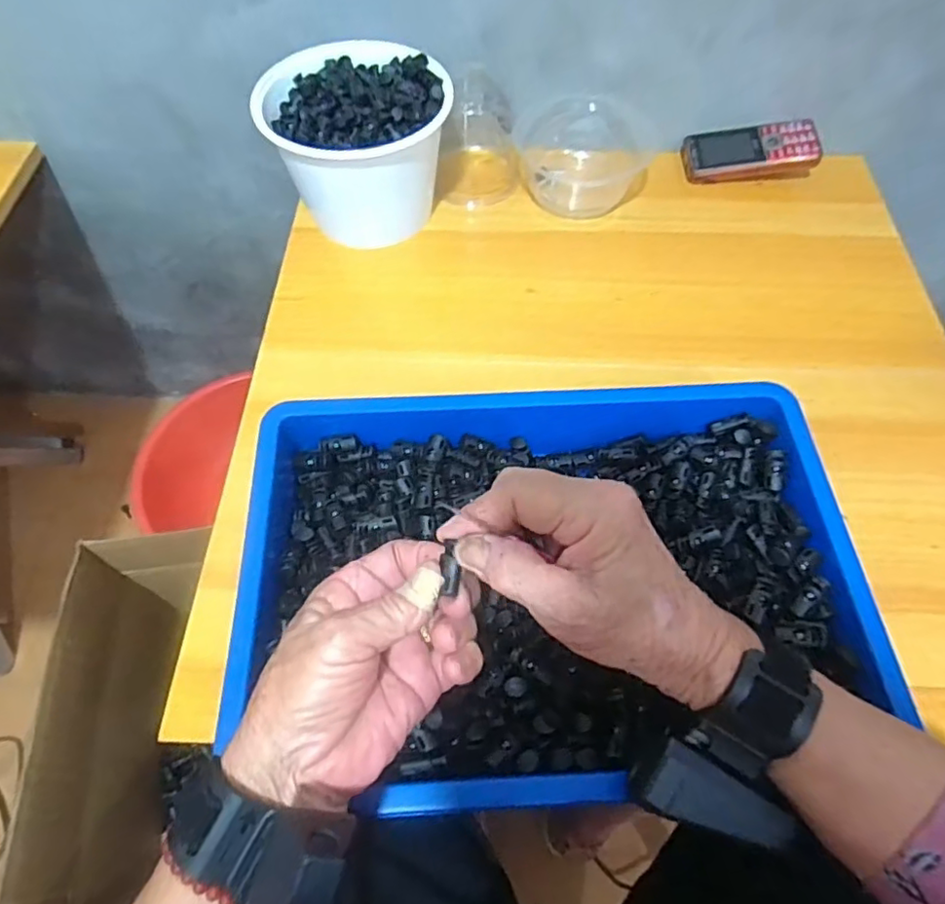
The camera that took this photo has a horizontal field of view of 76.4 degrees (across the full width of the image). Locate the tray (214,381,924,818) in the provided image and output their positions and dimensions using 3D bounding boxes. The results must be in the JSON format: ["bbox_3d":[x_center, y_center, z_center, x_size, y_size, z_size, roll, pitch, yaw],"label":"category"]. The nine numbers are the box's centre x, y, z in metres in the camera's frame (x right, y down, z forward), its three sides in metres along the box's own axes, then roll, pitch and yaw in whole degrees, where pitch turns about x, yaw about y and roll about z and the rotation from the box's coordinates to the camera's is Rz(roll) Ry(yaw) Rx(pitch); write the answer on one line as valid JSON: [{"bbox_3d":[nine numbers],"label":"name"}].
[{"bbox_3d":[0.048,0.071,0.395,0.364,0.081,0.272,-4,60,-1],"label":"tray"}]

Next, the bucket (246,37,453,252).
[{"bbox_3d":[-0.104,-0.291,0.571,0.163,0.112,0.144,-12,61,-6],"label":"bucket"}]

